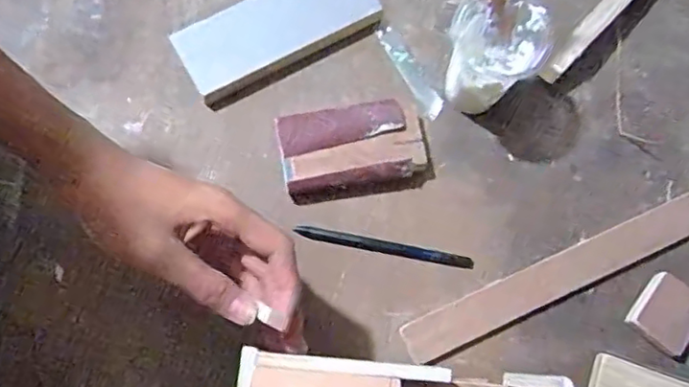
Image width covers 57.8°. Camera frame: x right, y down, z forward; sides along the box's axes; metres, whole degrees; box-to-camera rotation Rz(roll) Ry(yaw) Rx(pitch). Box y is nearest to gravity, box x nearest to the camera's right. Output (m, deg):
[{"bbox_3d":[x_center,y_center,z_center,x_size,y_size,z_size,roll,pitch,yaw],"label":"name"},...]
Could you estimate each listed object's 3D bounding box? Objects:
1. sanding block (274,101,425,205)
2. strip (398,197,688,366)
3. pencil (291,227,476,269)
[{"bbox_3d":[0.007,-0.034,0.499,0.110,0.030,0.067,-9,75,-6],"label":"sanding block"},{"bbox_3d":[0.190,0.055,0.488,0.308,0.007,0.031,-23,77,-9],"label":"strip"},{"bbox_3d":[0.032,0.041,0.486,0.138,0.009,0.010,10,74,0],"label":"pencil"}]

